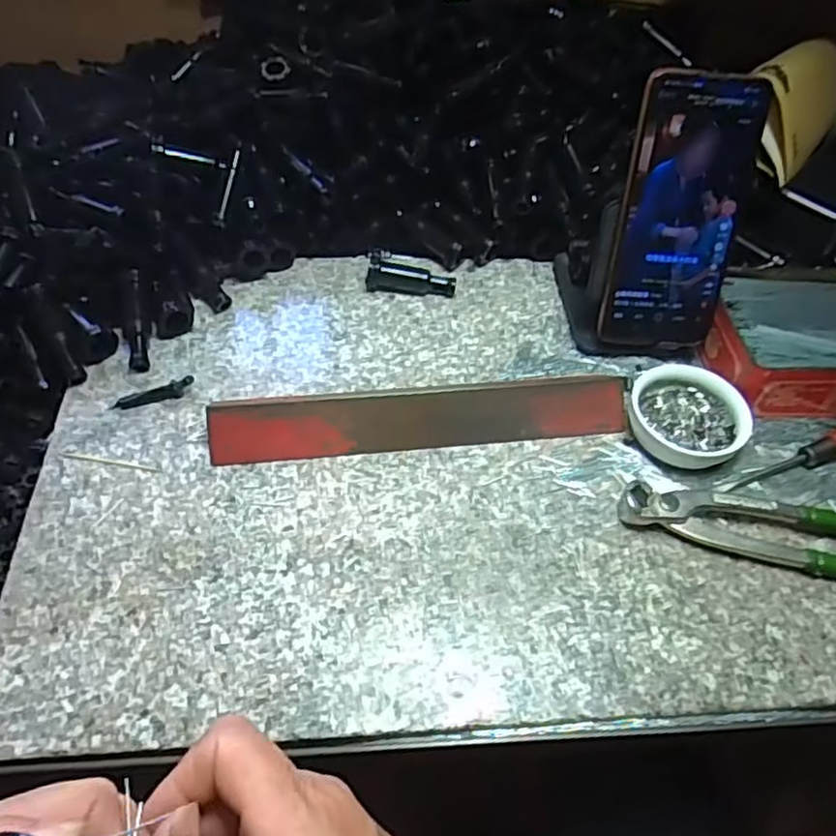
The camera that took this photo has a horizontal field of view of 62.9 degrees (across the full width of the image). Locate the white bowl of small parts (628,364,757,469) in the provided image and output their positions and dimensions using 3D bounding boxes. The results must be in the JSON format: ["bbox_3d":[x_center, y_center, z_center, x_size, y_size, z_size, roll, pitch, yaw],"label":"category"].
[{"bbox_3d":[0.170,-0.001,0.433,0.072,0.023,0.063,27,55,17],"label":"white bowl of small parts"}]

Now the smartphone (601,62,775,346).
[{"bbox_3d":[0.168,-0.127,0.434,0.082,0.165,0.013,4,26,0],"label":"smartphone"}]

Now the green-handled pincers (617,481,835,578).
[{"bbox_3d":[0.219,0.065,0.392,0.201,0.017,0.046,9,52,4],"label":"green-handled pincers"}]

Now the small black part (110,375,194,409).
[{"bbox_3d":[-0.168,-0.016,0.433,0.050,0.008,0.010,-17,54,-16],"label":"small black part"}]

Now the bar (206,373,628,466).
[{"bbox_3d":[0.005,-0.001,0.426,0.259,0.038,0.007,-5,8,-8],"label":"bar"}]

